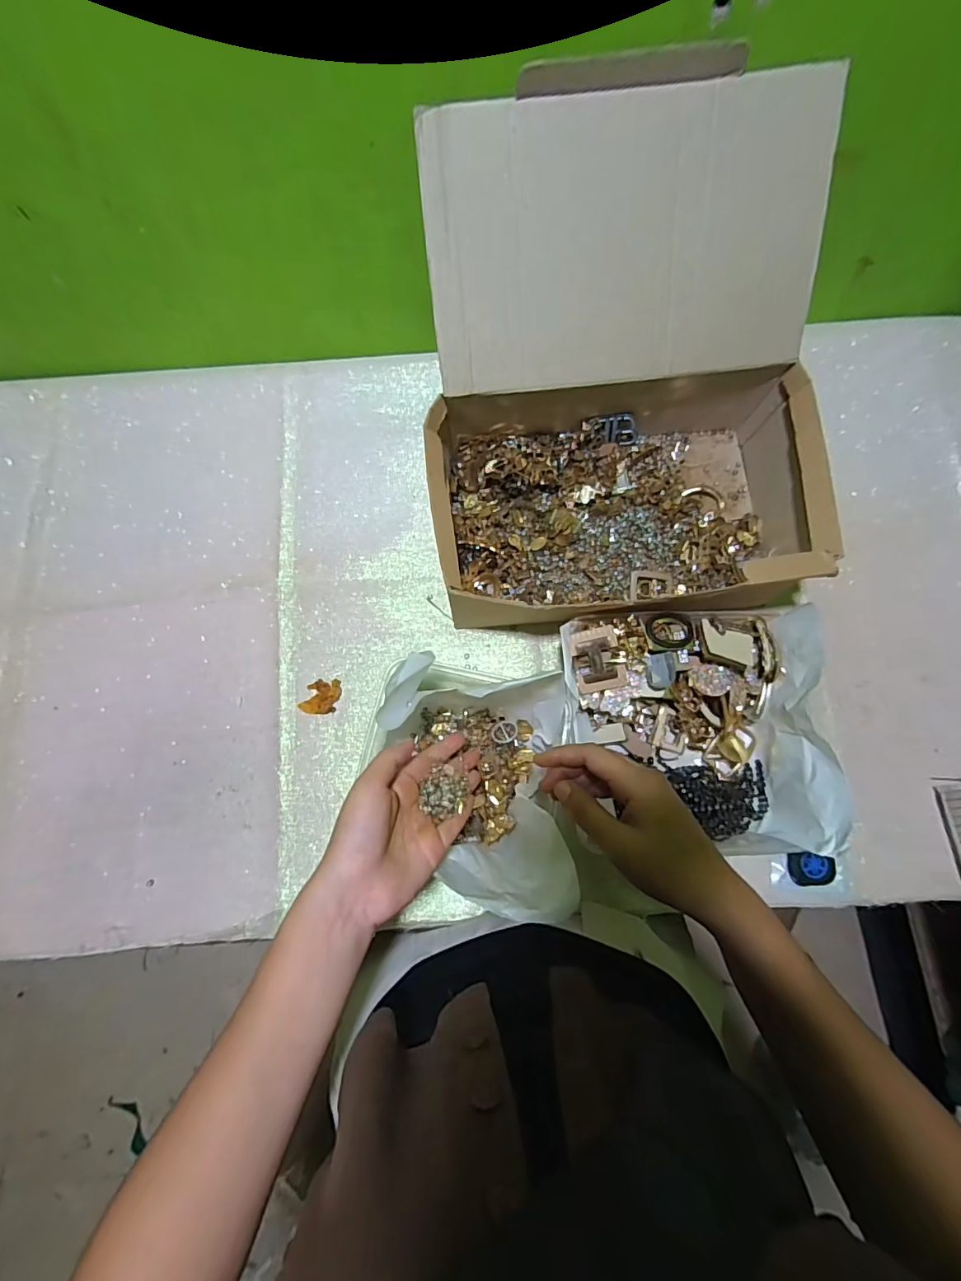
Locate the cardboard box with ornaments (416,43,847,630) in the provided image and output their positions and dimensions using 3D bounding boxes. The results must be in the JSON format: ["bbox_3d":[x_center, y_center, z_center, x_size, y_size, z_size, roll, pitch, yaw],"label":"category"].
[{"bbox_3d":[0.122,-0.210,0.438,0.331,0.222,0.344,-4,77,0],"label":"cardboard box with ornaments"}]

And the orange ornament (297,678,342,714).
[{"bbox_3d":[-0.157,0.055,0.494,0.038,0.004,0.033,-2,77,1],"label":"orange ornament"}]

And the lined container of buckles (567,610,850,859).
[{"bbox_3d":[0.177,0.076,0.443,0.201,0.090,0.192,-2,77,1],"label":"lined container of buckles"}]

